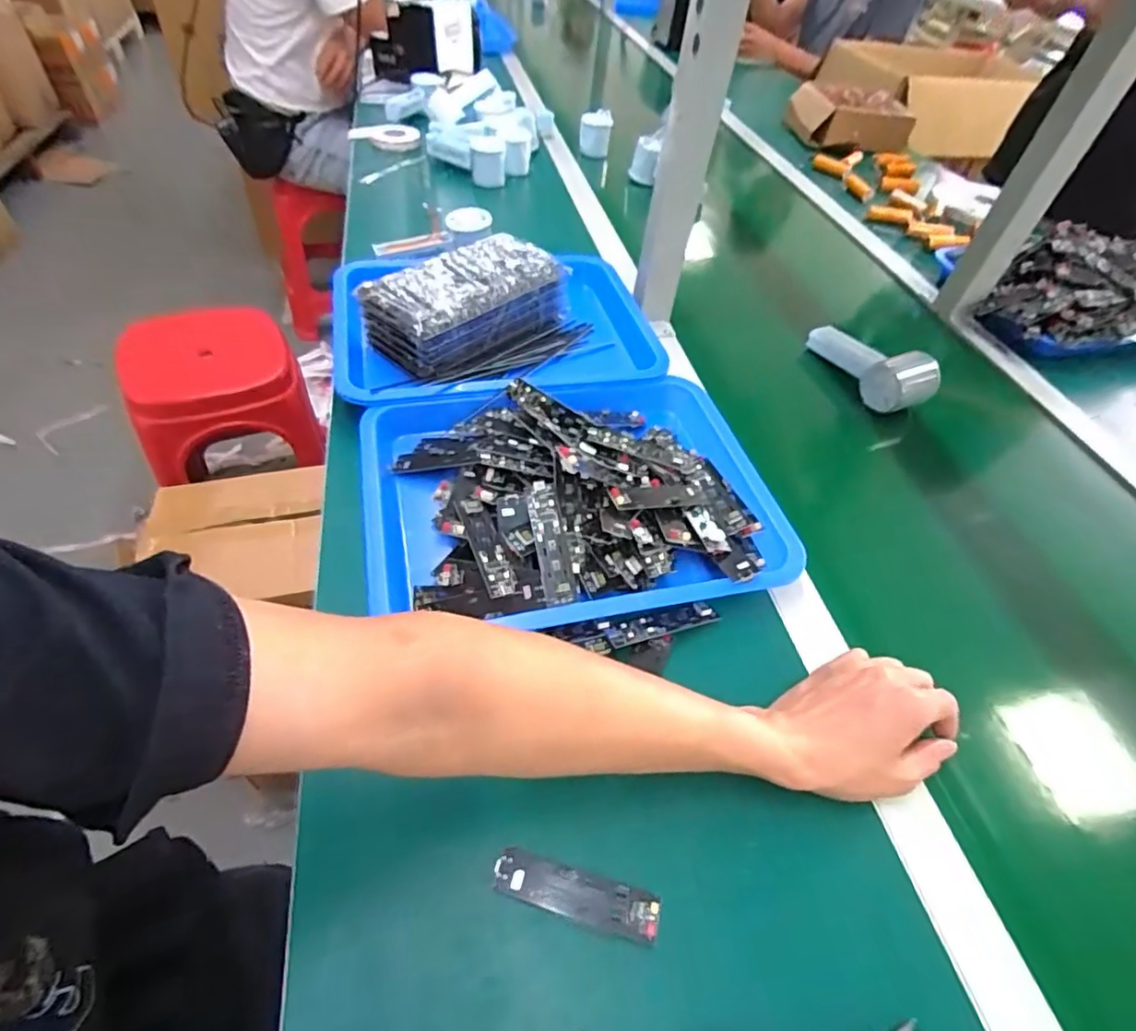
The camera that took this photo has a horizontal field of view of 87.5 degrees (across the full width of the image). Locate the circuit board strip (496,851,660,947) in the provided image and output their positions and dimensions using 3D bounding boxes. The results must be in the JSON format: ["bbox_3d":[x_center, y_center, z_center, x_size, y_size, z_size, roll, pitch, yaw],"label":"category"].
[{"bbox_3d":[0.004,0.210,0.328,0.091,0.009,0.024,16,49,7],"label":"circuit board strip"}]

